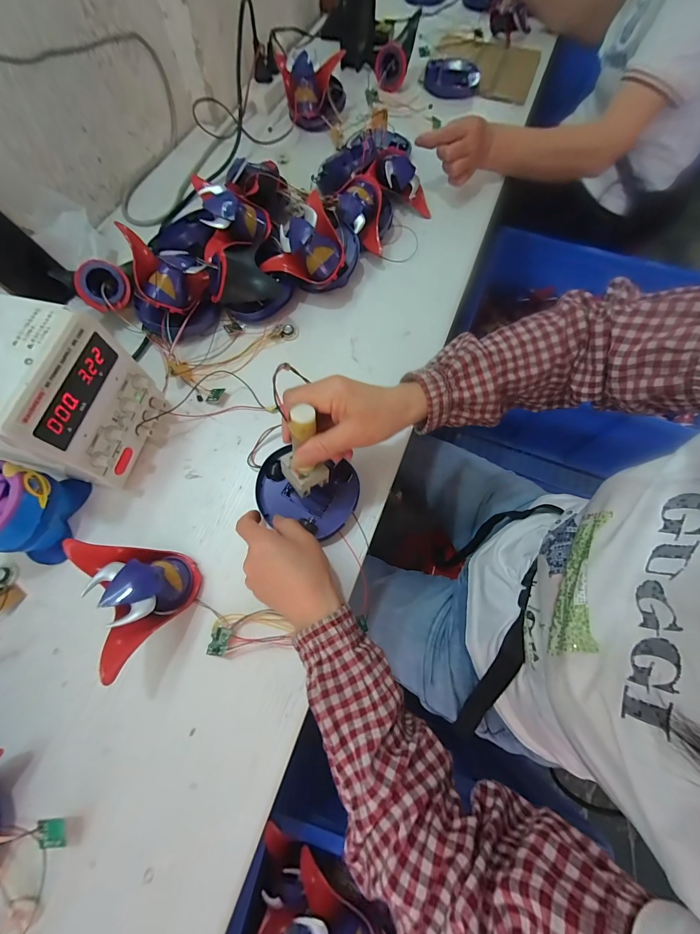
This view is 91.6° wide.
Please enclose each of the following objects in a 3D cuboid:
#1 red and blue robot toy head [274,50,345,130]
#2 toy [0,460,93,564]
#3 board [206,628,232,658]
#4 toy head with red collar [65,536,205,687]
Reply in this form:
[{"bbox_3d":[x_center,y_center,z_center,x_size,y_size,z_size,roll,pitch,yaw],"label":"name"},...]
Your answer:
[{"bbox_3d":[-0.071,-0.704,0.634,0.124,0.076,0.116,-2,68,-1],"label":"red and blue robot toy head"},{"bbox_3d":[-0.342,0.046,0.350,0.076,0.075,0.089,7,70,1],"label":"toy"},{"bbox_3d":[-0.130,0.174,0.339,0.023,0.004,0.025,-2,59,14],"label":"board"},{"bbox_3d":[-0.200,0.115,0.331,0.079,0.069,0.123,-29,73,-12],"label":"toy head with red collar"}]

